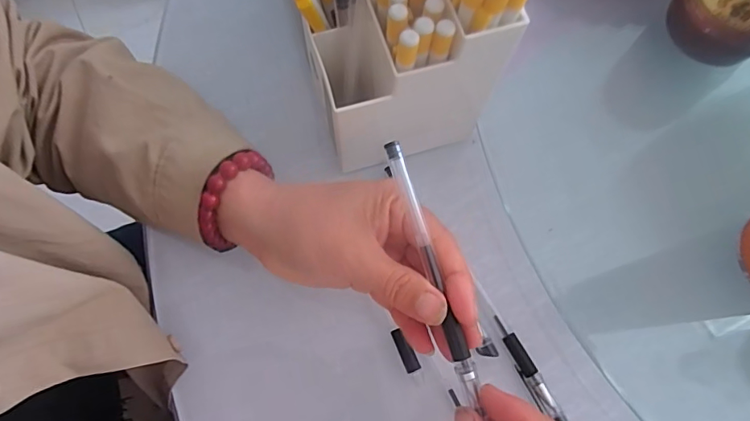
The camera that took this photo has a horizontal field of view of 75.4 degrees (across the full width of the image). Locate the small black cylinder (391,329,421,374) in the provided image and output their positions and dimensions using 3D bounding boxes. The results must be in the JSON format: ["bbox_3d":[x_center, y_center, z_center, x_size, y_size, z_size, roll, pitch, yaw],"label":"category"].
[{"bbox_3d":[0.020,0.090,0.312,0.009,0.006,0.028,-22,75,-9],"label":"small black cylinder"}]

